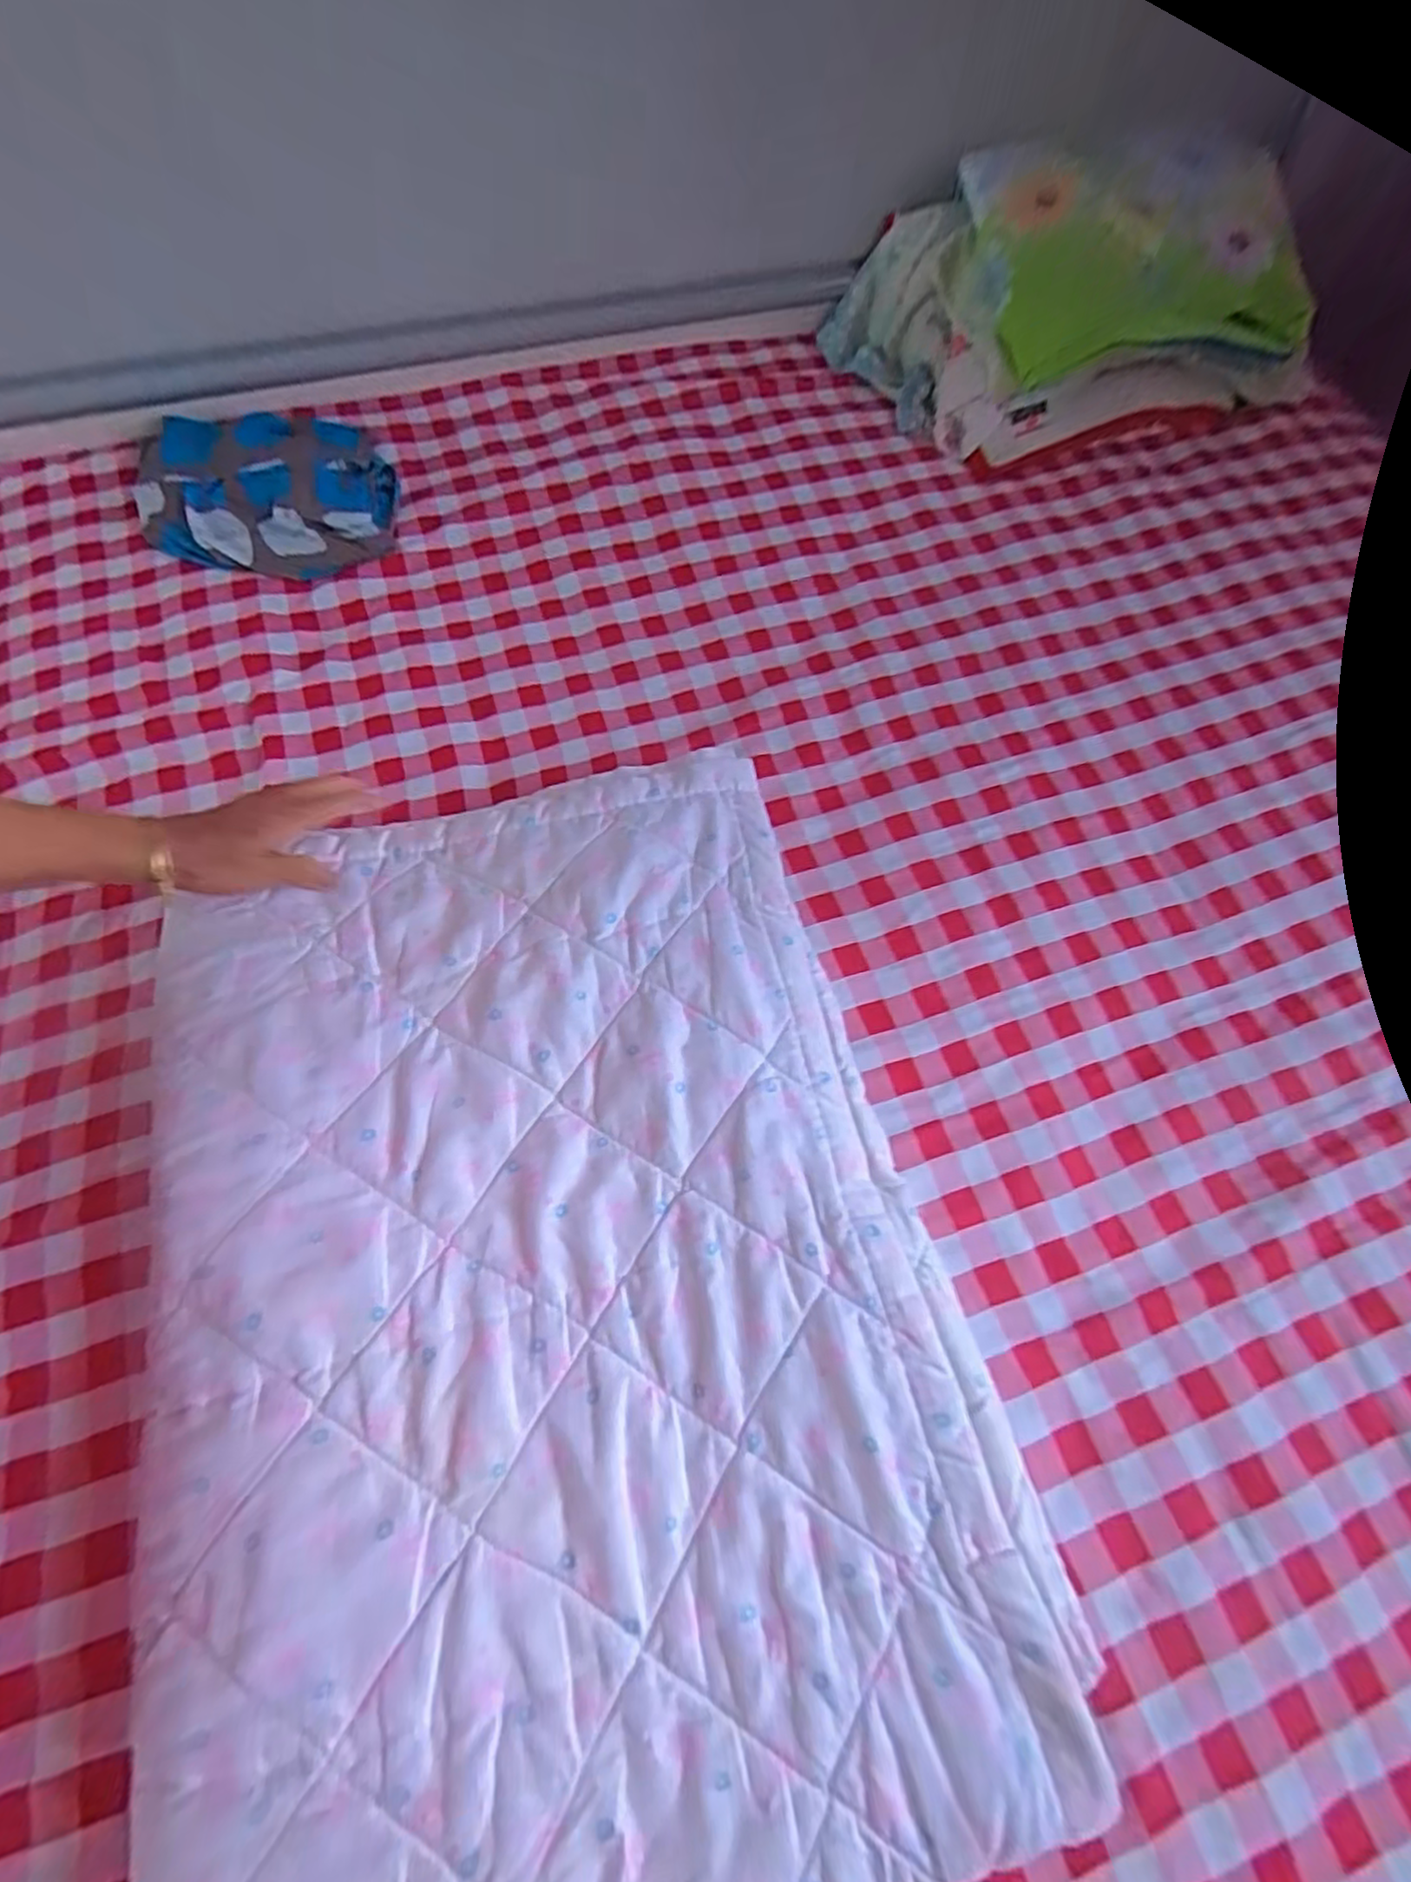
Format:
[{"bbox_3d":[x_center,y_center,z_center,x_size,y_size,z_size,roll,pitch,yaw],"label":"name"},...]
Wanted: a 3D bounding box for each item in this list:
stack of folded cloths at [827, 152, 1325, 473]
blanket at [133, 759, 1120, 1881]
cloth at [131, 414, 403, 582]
[{"bbox_3d":[0.425,-0.759,0.810,0.495,0.195,0.287,-14,68,-8],"label":"stack of folded cloths"},{"bbox_3d":[-0.095,0.173,0.416,0.448,0.048,0.627,-15,68,-8],"label":"blanket"},{"bbox_3d":[-0.476,-0.484,0.748,0.265,0.041,0.243,-14,68,-8],"label":"cloth"}]

